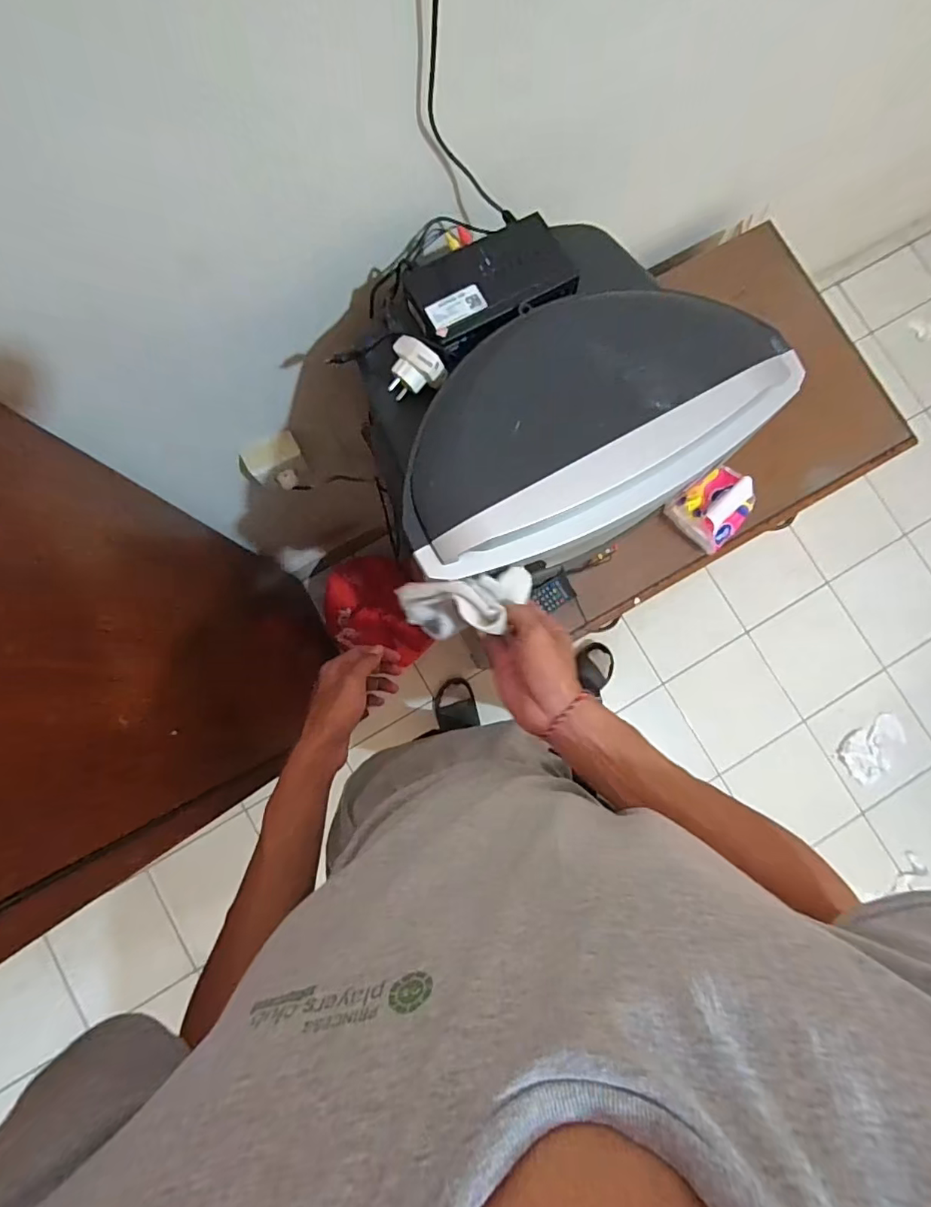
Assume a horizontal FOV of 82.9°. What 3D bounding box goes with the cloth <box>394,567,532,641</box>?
[{"bbox_3d":[0.002,0.003,0.520,0.130,0.077,0.059,-9,82,2],"label":"cloth"}]

